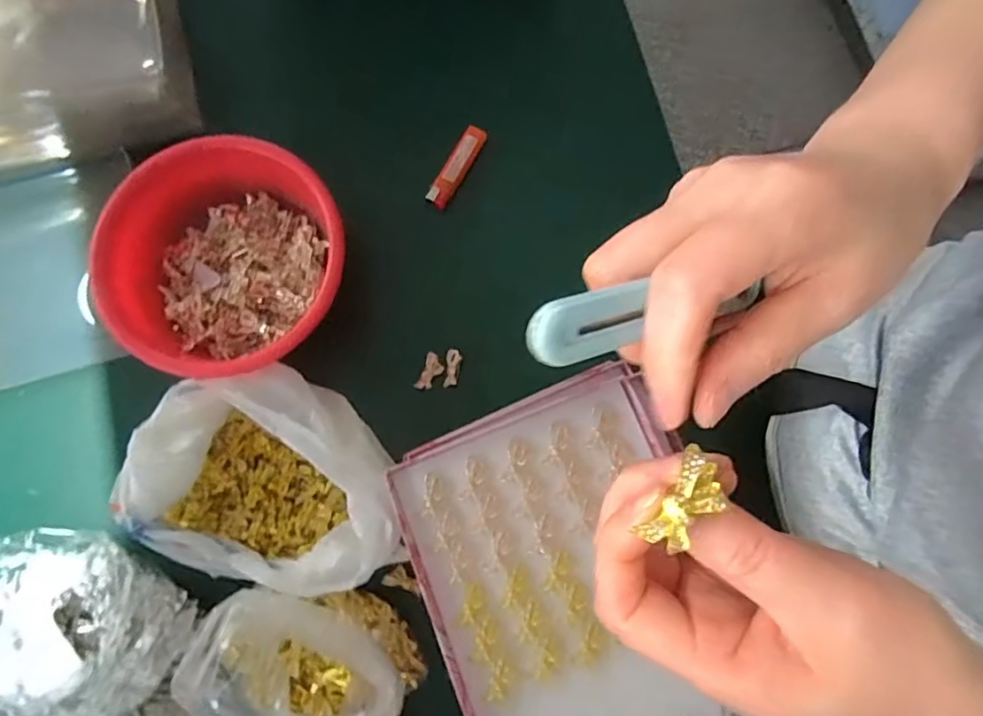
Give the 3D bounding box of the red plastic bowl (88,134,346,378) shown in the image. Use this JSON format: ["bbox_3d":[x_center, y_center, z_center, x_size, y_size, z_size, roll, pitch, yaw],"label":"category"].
[{"bbox_3d":[-0.216,-0.078,0.479,0.173,0.067,0.188,0,79,-1],"label":"red plastic bowl"}]

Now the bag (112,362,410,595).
[{"bbox_3d":[-0.165,0.093,0.452,0.205,0.055,0.152,17,79,3],"label":"bag"}]

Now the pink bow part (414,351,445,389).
[{"bbox_3d":[-0.052,0.012,0.497,0.017,0.005,0.033,22,80,4],"label":"pink bow part"}]

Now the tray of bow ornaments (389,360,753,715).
[{"bbox_3d":[0.063,0.171,0.400,0.194,0.024,0.299,-21,80,-4],"label":"tray of bow ornaments"}]

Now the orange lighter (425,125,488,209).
[{"bbox_3d":[-0.031,-0.173,0.528,0.020,0.007,0.083,28,80,5],"label":"orange lighter"}]

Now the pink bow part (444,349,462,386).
[{"bbox_3d":[-0.033,0.008,0.497,0.013,0.007,0.033,7,79,1],"label":"pink bow part"}]

